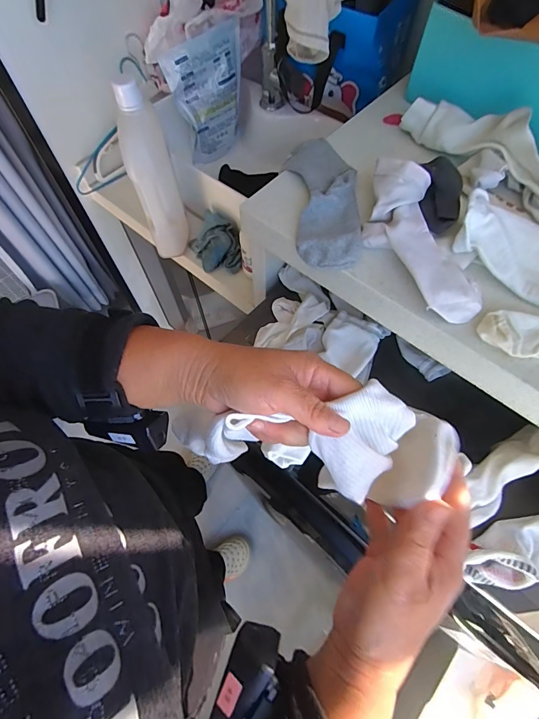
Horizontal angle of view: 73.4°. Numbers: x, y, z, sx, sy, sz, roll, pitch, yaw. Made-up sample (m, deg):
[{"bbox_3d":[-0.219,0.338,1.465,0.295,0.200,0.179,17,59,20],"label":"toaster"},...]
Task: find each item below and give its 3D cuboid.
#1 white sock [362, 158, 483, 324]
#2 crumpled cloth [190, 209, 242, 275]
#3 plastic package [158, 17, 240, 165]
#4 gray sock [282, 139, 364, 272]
[{"bbox_3d":[0.156,-0.142,0.397,0.083,0.046,0.215,-12,64,-6],"label":"white sock"},{"bbox_3d":[-0.107,-0.230,0.711,0.099,0.065,0.109,-13,64,-6],"label":"crumpled cloth"},{"bbox_3d":[-0.113,-0.538,0.750,0.162,0.207,0.029,-35,58,-12],"label":"plastic package"},{"bbox_3d":[0.067,-0.206,0.455,0.077,0.024,0.224,-4,63,-1],"label":"gray sock"}]

